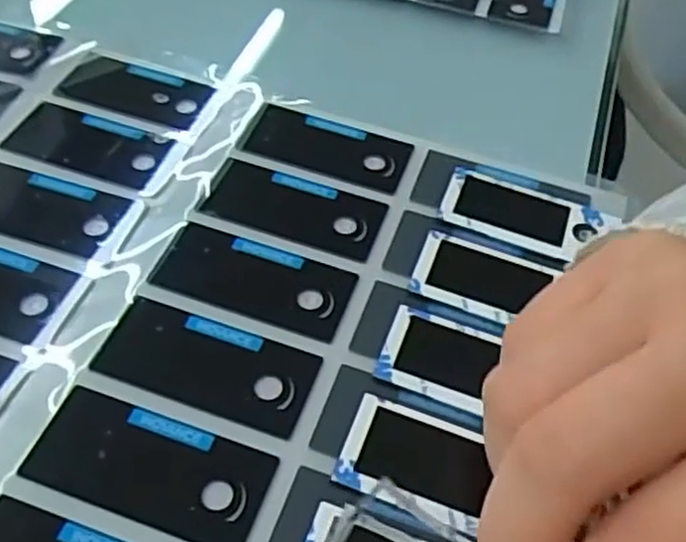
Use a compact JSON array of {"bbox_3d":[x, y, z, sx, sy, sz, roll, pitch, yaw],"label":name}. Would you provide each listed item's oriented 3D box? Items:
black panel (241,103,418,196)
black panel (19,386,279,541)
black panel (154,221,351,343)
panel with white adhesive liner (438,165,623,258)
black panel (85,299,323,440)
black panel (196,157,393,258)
[{"bbox_3d":[-0.005,-0.046,0.267,0.057,0.004,0.028,17,52,10],"label":"black panel"},{"bbox_3d":[-0.048,0.049,0.188,0.058,0.004,0.026,17,52,9],"label":"black panel"},{"bbox_3d":[-0.027,0.002,0.228,0.057,0.004,0.027,16,52,9],"label":"black panel"},{"bbox_3d":[0.063,-0.021,0.252,0.056,0.004,0.030,19,52,11],"label":"panel with white adhesive liner"},{"bbox_3d":[-0.038,0.025,0.208,0.058,0.004,0.027,16,52,9],"label":"black panel"},{"bbox_3d":[-0.016,-0.022,0.249,0.057,0.004,0.028,16,52,9],"label":"black panel"}]

